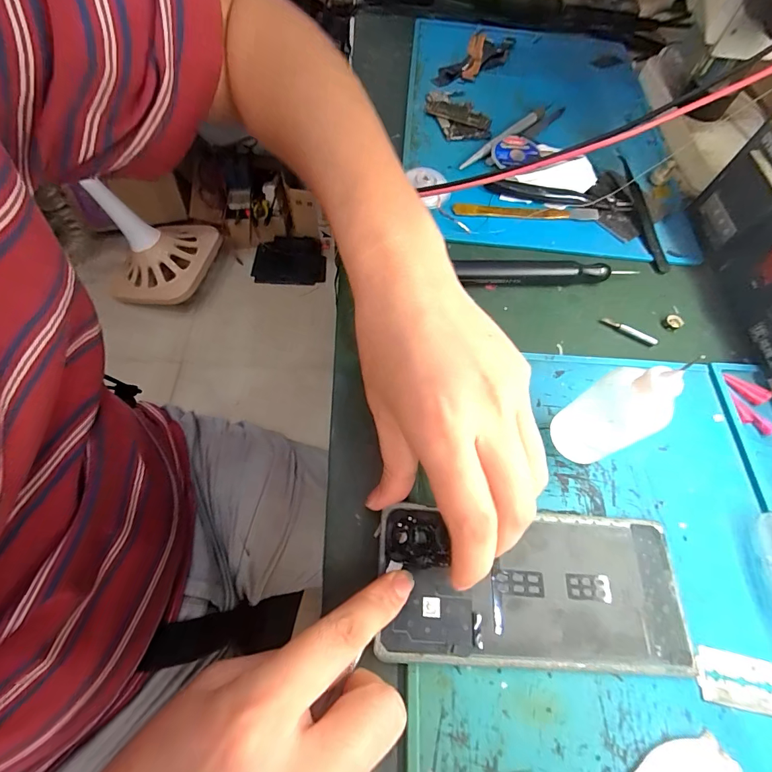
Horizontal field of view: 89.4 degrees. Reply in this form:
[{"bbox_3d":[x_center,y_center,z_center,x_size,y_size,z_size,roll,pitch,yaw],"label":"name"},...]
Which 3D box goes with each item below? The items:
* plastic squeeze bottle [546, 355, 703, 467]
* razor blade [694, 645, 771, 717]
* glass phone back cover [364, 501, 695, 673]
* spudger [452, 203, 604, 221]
[{"bbox_3d":[0.116,0.017,0.205,0.026,0.082,0.032,-21,67,-13],"label":"plastic squeeze bottle"},{"bbox_3d":[0.172,0.142,0.187,0.042,0.004,0.023,12,64,3],"label":"razor blade"},{"bbox_3d":[0.076,0.103,0.201,0.154,0.004,0.071,3,64,-4],"label":"glass phone back cover"},{"bbox_3d":[0.118,-0.146,0.328,0.121,0.009,0.009,4,64,-2],"label":"spudger"}]

